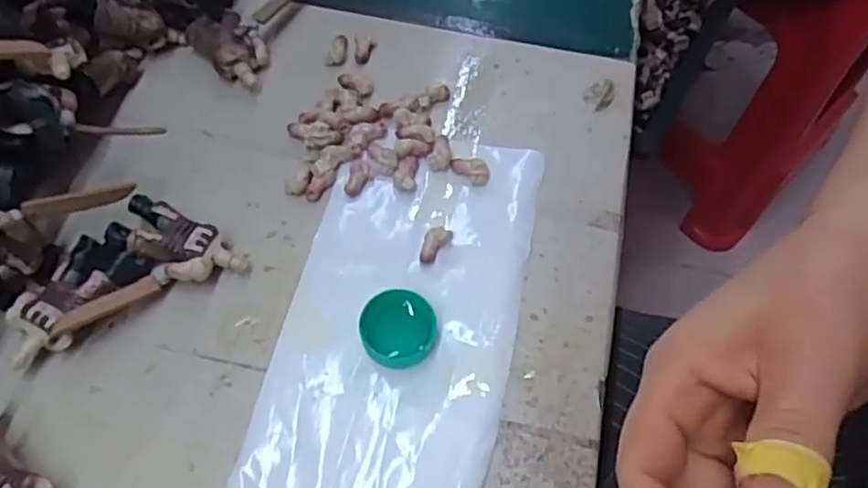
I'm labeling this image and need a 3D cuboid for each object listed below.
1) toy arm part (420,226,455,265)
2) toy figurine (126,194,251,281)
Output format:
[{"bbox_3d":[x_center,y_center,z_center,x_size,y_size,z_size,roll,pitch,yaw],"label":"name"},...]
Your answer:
[{"bbox_3d":[0.001,0.001,0.306,0.013,0.009,0.017,11,62,4],"label":"toy arm part"},{"bbox_3d":[-0.114,0.000,0.295,0.057,0.022,0.027,29,65,13],"label":"toy figurine"}]

